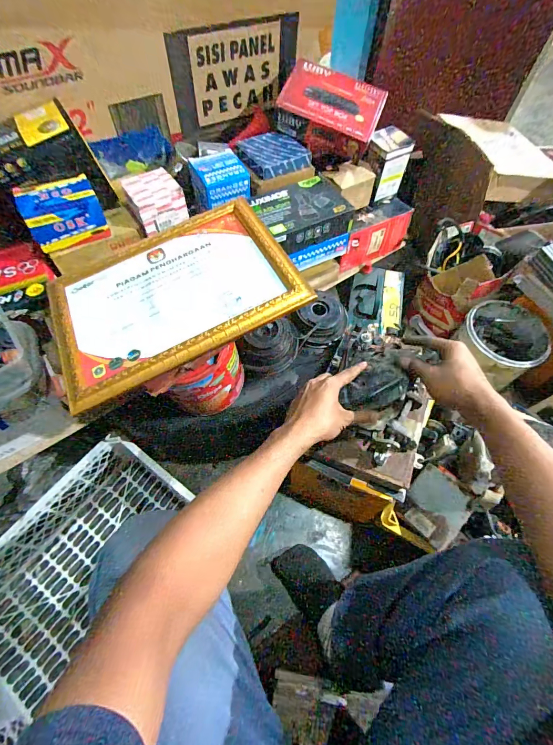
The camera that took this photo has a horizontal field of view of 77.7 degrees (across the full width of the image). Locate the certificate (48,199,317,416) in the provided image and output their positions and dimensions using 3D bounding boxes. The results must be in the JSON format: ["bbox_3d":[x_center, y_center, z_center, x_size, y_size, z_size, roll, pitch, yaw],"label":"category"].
[{"bbox_3d":[-0.151,-0.119,0.498,0.335,0.016,0.258,-27,60,-7],"label":"certificate"}]

